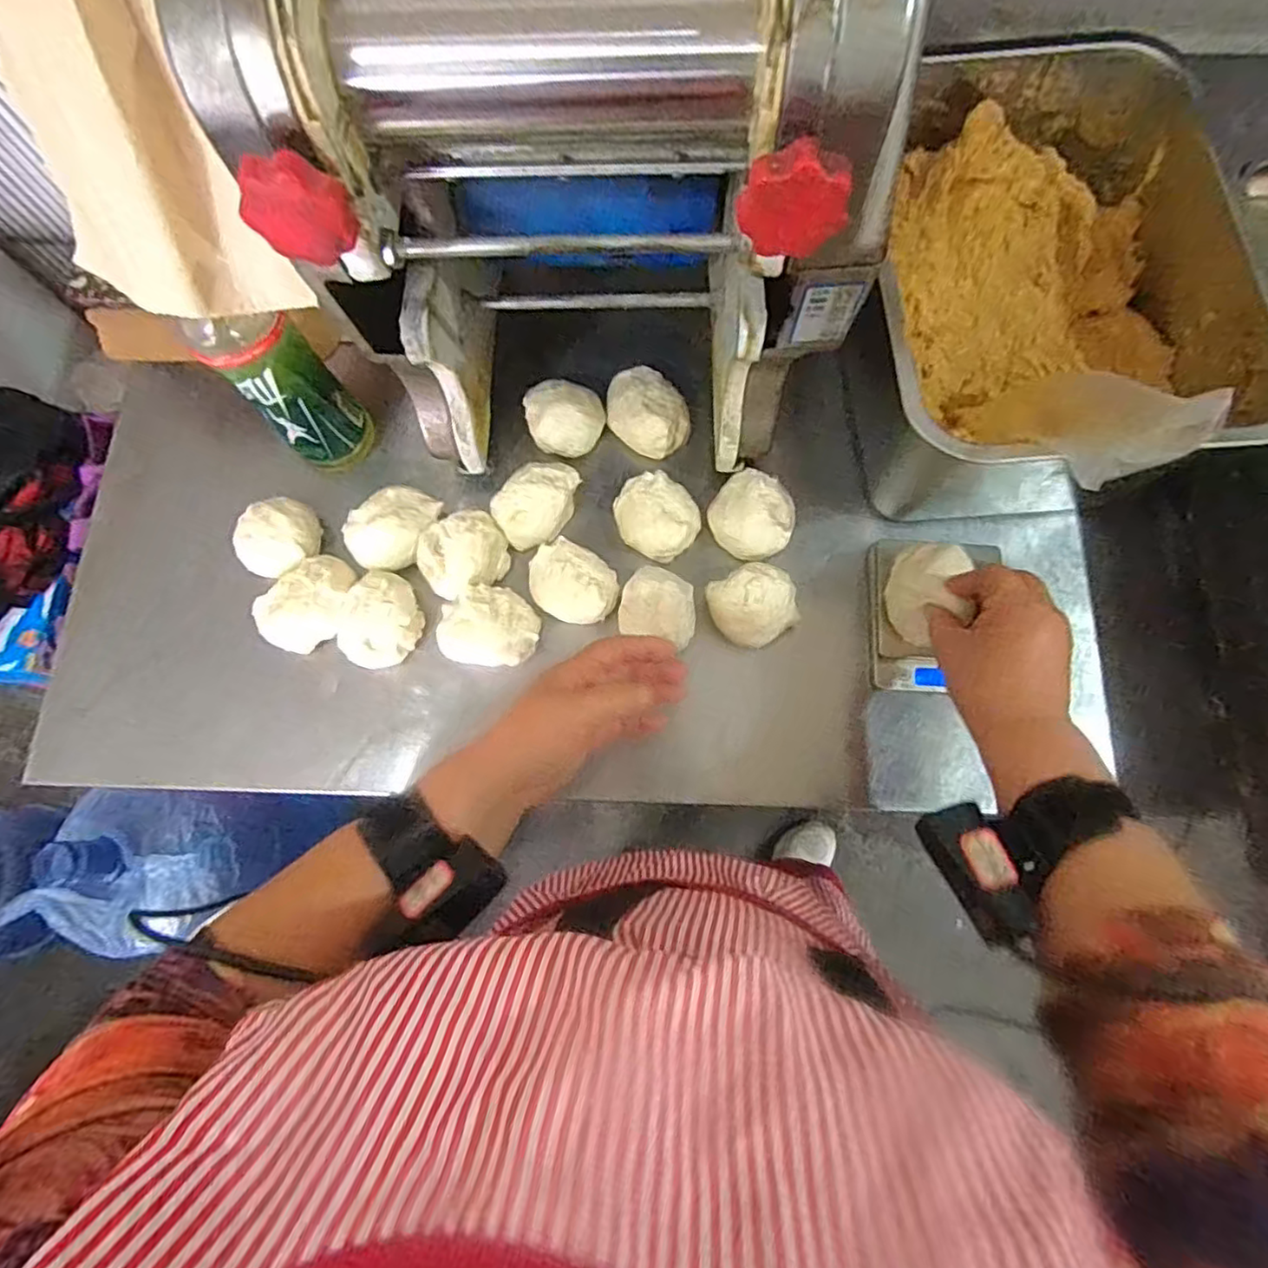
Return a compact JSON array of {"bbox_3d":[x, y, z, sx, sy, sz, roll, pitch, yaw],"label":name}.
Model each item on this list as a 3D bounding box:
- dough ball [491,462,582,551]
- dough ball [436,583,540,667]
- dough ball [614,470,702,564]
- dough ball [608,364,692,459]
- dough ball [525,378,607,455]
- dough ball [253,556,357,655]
[{"bbox_3d":[-0.084,-0.111,0.548,0.058,0.048,0.078,28,78,8],"label":"dough ball"},{"bbox_3d":[-0.116,-0.006,0.517,0.080,0.040,0.064,2,75,2],"label":"dough ball"},{"bbox_3d":[0.019,-0.098,0.542,0.071,0.042,0.062,34,79,9],"label":"dough ball"},{"bbox_3d":[0.010,-0.197,0.571,0.064,0.040,0.083,-37,78,-8],"label":"dough ball"},{"bbox_3d":[-0.060,-0.190,0.568,0.065,0.046,0.062,0,75,1],"label":"dough ball"},{"bbox_3d":[-0.266,-0.022,0.538,0.088,0.042,0.068,-41,78,-9],"label":"dough ball"}]

